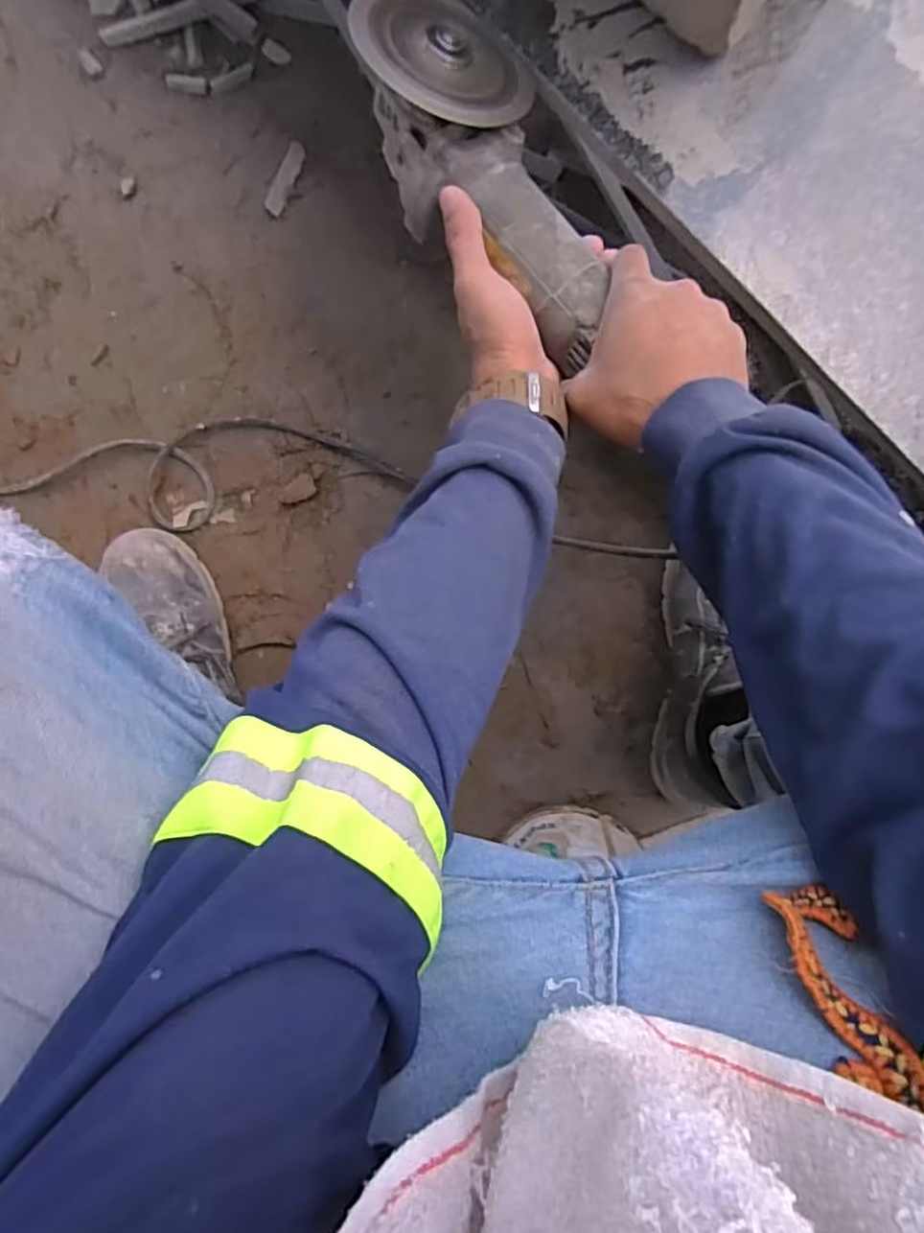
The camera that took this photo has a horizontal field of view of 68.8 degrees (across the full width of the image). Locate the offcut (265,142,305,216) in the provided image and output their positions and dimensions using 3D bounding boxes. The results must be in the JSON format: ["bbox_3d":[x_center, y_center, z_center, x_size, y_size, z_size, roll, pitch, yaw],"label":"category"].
[{"bbox_3d":[-0.170,-0.424,0.653,0.017,0.008,0.072,23,91,1],"label":"offcut"}]

